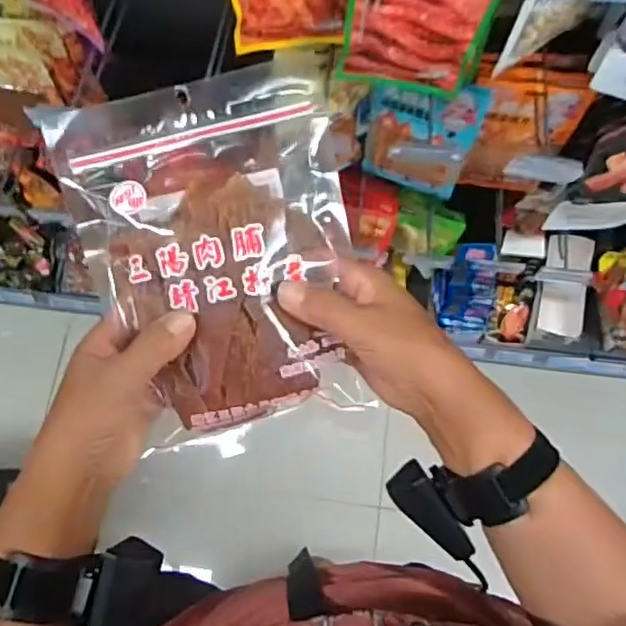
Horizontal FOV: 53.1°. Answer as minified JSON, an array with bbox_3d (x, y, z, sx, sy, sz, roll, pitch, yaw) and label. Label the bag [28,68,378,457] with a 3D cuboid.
[{"bbox_3d":[-0.058,-0.036,0.408,0.164,0.032,0.223,-14,91,-1],"label":"bag"}]

